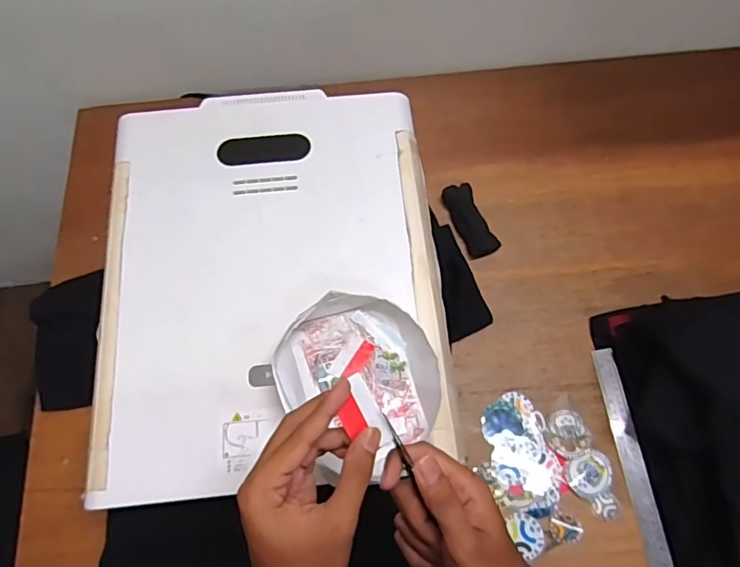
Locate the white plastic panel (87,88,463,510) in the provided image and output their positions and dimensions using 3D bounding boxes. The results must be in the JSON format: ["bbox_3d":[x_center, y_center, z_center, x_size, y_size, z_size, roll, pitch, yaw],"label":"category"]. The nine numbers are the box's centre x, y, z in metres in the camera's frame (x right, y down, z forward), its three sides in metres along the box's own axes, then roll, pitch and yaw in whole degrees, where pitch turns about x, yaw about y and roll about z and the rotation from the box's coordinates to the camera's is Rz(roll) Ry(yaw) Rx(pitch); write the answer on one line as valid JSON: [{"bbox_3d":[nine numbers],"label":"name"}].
[{"bbox_3d":[-0.120,-0.023,0.625,0.397,0.033,0.495,-5,68,-4],"label":"white plastic panel"}]

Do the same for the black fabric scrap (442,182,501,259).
[{"bbox_3d":[0.161,-0.100,0.820,0.048,0.018,0.125,-21,70,-10],"label":"black fabric scrap"}]

